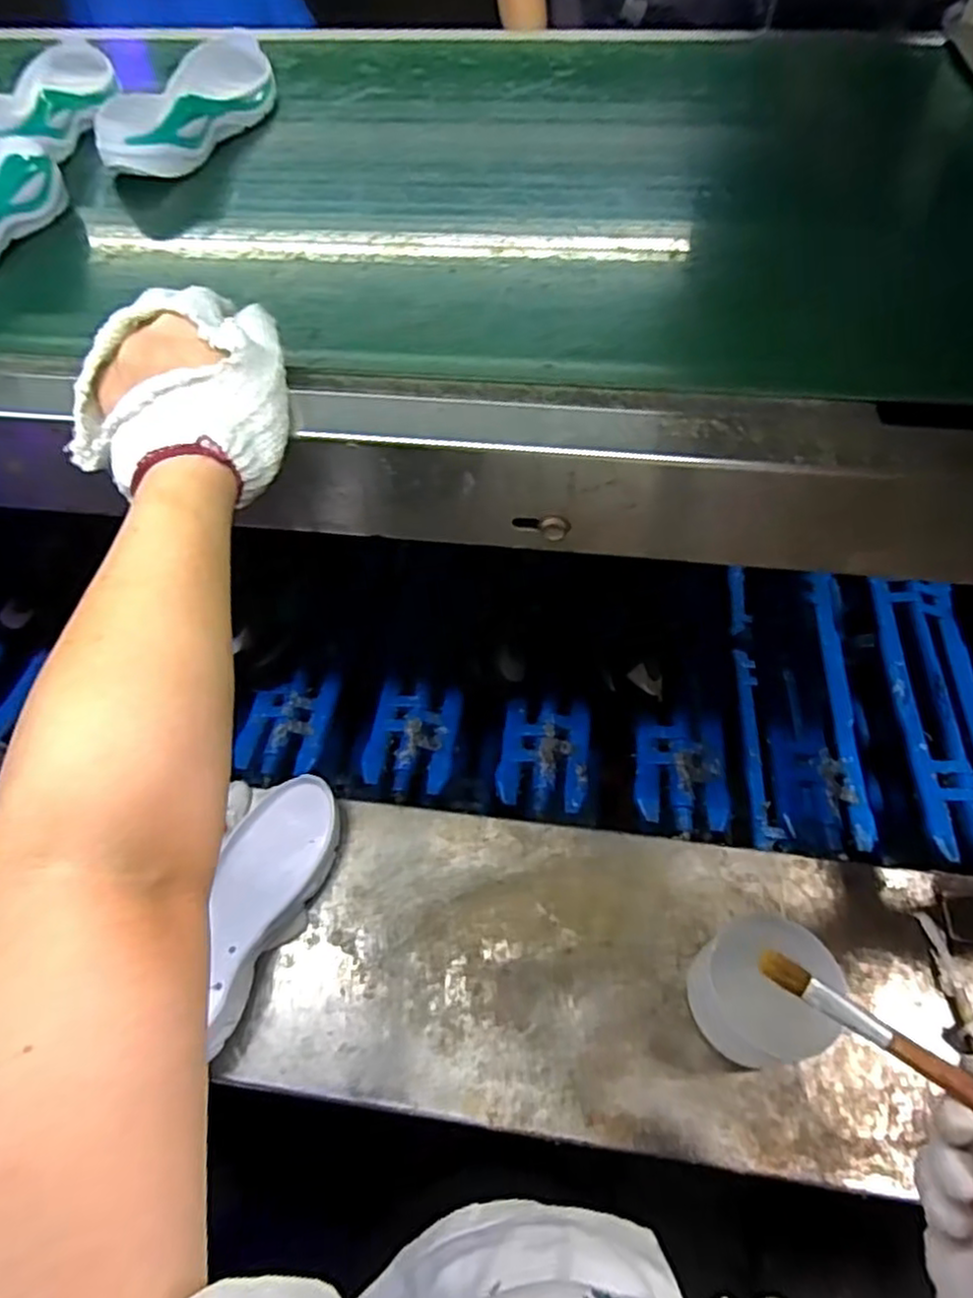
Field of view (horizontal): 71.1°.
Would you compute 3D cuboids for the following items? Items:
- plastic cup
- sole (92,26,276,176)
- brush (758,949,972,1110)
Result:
[{"bbox_3d":[0.202,0.254,0.511,0.081,0.080,0.092,29,63,20],"label":"plastic cup"},{"bbox_3d":[-0.255,-0.482,0.605,0.081,0.052,0.234,7,58,8],"label":"sole"},{"bbox_3d":[0.219,0.202,0.316,0.188,0.010,0.012,28,62,28],"label":"brush"}]

